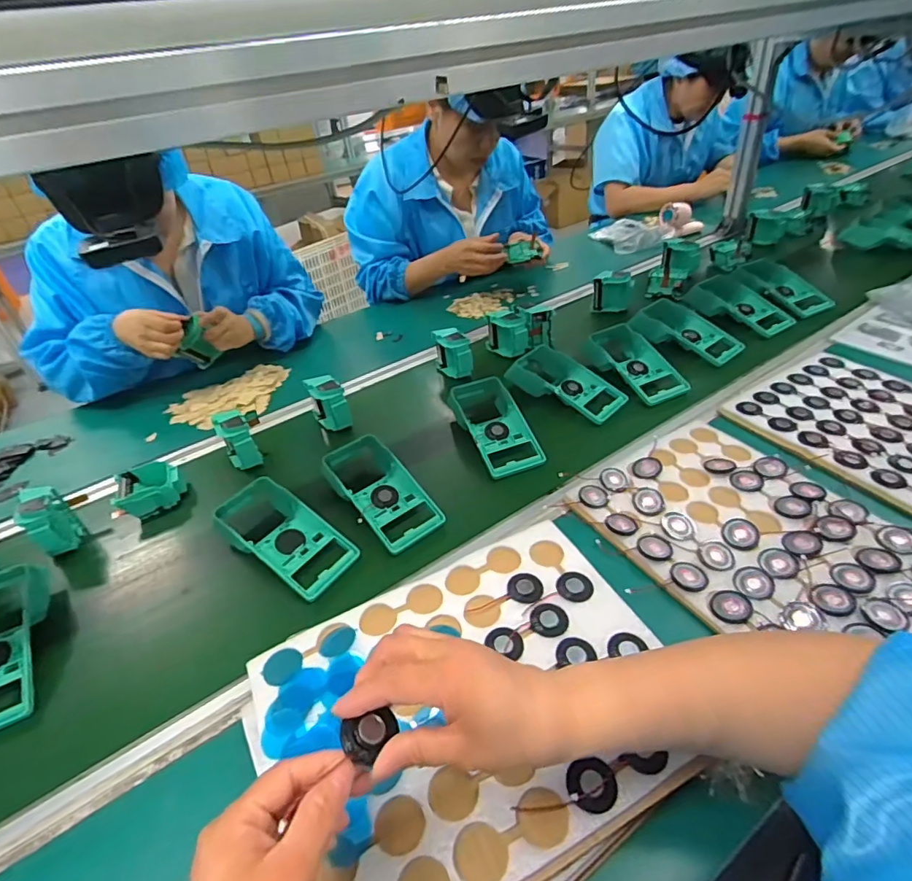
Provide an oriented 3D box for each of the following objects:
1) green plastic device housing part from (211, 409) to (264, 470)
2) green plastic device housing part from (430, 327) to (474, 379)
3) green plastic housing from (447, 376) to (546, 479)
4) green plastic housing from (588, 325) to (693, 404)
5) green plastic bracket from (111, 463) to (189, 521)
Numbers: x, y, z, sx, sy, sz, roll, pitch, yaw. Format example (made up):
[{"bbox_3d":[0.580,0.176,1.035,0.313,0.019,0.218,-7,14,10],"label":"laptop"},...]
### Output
[{"bbox_3d":[-0.316,0.002,0.738,0.044,0.076,0.064,-26,44,-22],"label":"green plastic device housing part"},{"bbox_3d":[-0.006,-0.152,0.887,0.046,0.071,0.073,-20,42,-15],"label":"green plastic device housing part"},{"bbox_3d":[0.052,-0.021,0.741,0.100,0.054,0.190,-16,41,-11],"label":"green plastic housing"},{"bbox_3d":[0.298,-0.129,0.829,0.096,0.039,0.184,-17,41,-12],"label":"green plastic housing"},{"bbox_3d":[-0.423,0.068,0.703,0.083,0.039,0.081,-22,42,-17],"label":"green plastic bracket"}]

